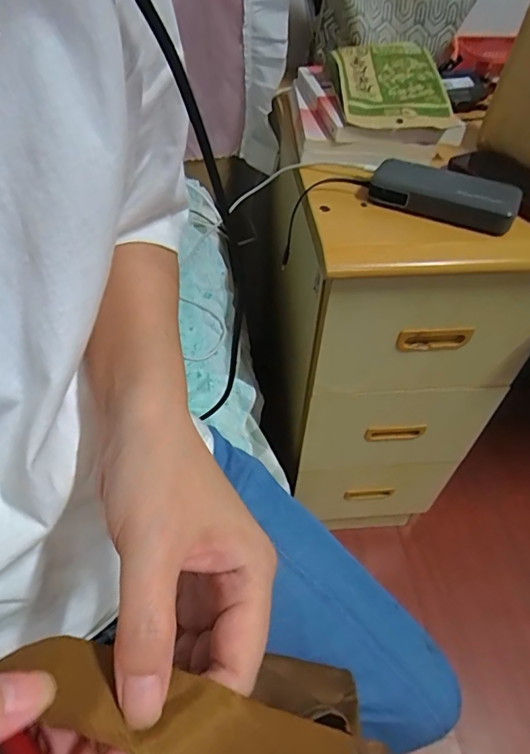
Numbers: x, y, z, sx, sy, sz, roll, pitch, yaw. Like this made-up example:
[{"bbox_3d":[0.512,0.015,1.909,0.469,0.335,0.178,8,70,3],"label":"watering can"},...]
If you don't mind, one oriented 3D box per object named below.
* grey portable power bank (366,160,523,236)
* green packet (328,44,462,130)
[{"bbox_3d":[0.205,-0.215,0.551,0.165,0.029,0.090,30,53,22],"label":"grey portable power bank"},{"bbox_3d":[0.170,-0.418,0.663,0.146,0.022,0.230,-1,57,-4],"label":"green packet"}]

